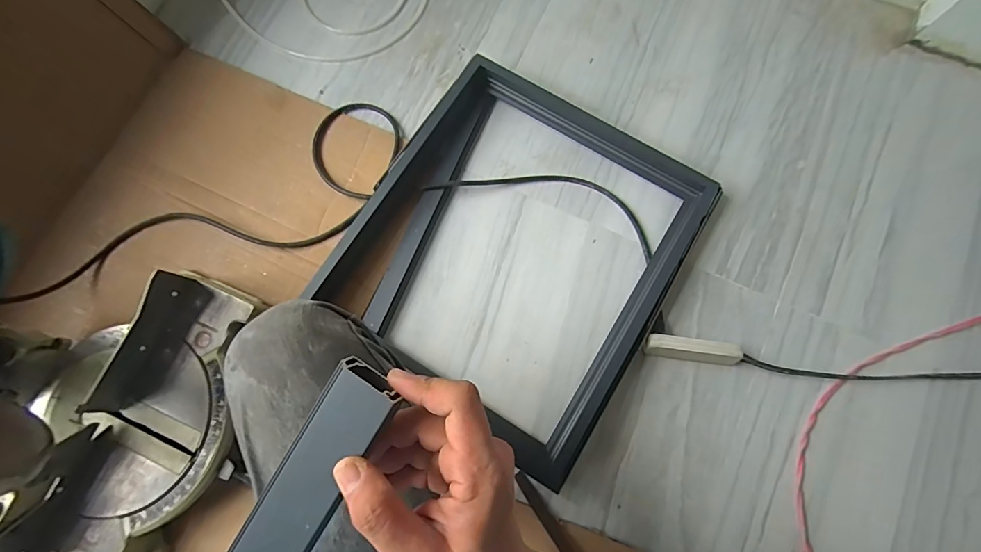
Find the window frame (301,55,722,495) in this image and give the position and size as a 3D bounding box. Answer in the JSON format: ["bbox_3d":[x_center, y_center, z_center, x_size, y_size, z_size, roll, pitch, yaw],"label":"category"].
[{"bbox_3d":[0.054,-0.049,0.749,0.510,0.070,0.588,31,79,8],"label":"window frame"}]

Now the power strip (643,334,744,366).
[{"bbox_3d":[0.323,0.119,0.718,0.145,0.046,0.036,8,77,3],"label":"power strip"}]

